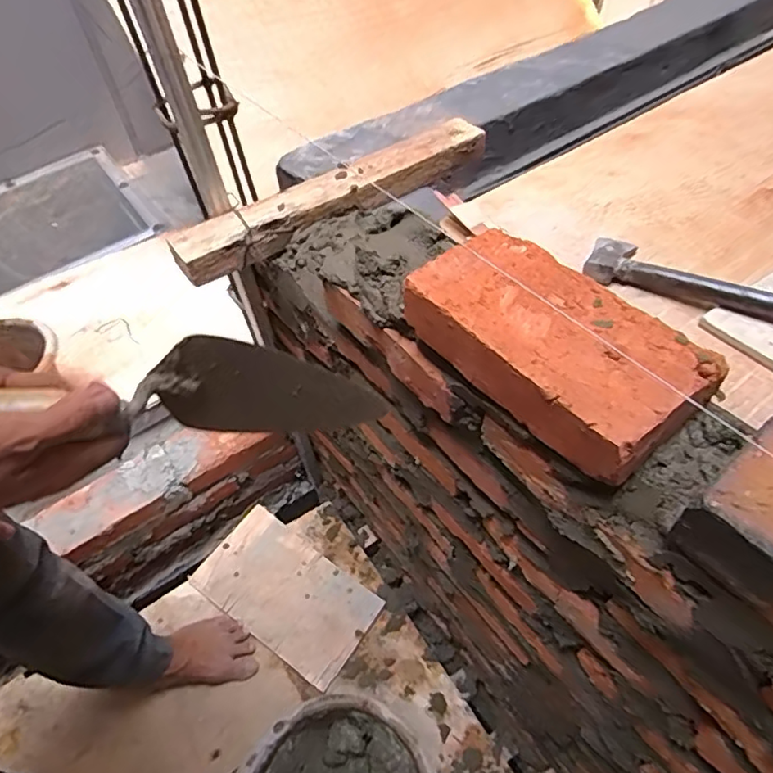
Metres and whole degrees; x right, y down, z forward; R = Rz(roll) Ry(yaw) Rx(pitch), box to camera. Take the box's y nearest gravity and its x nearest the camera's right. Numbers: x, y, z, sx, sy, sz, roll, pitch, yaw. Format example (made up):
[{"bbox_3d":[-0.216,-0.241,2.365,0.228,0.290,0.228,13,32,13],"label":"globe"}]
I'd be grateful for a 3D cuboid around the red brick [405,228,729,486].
[{"bbox_3d":[0.109,-0.029,0.386,0.100,0.047,0.199,-32,56,-20],"label":"red brick"}]

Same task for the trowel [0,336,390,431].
[{"bbox_3d":[-0.145,0.010,0.365,0.294,0.077,0.044,-1,47,-29],"label":"trowel"}]

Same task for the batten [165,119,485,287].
[{"bbox_3d":[-0.058,-0.232,0.686,0.415,0.043,0.073,-31,56,-19],"label":"batten"}]

